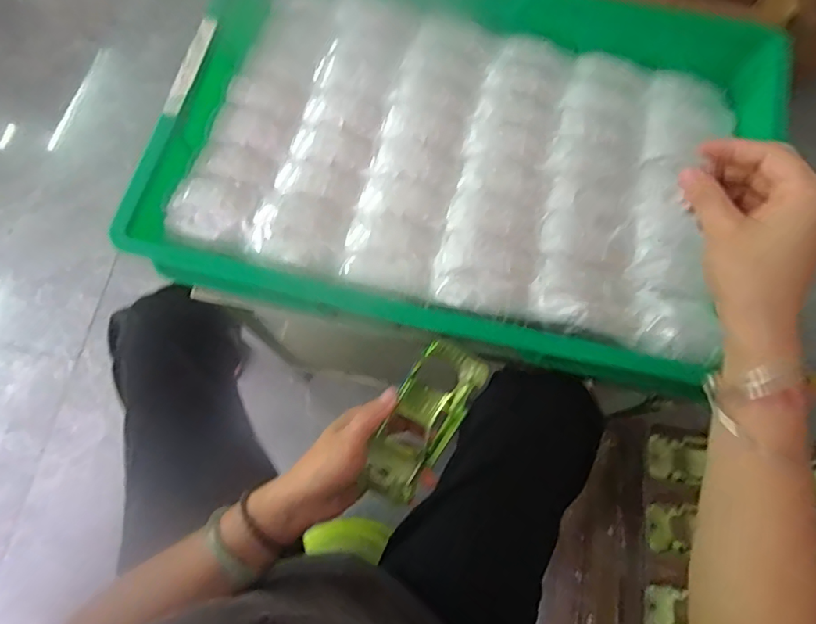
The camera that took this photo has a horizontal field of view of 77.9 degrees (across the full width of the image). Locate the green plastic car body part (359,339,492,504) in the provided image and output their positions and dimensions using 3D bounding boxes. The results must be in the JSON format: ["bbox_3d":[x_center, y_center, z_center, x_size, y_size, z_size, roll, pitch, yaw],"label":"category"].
[{"bbox_3d":[0.011,0.090,0.405,0.053,0.033,0.133,30,94,7],"label":"green plastic car body part"}]

